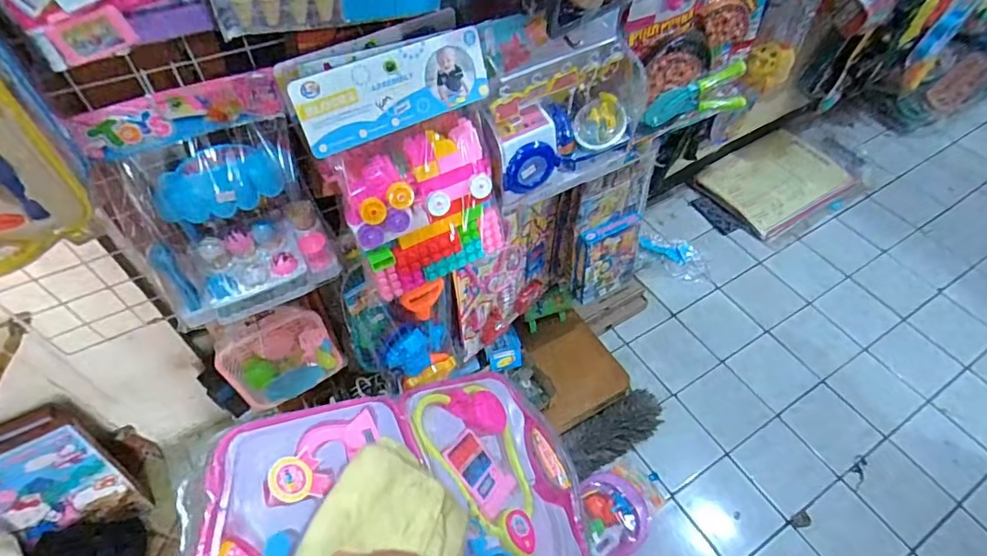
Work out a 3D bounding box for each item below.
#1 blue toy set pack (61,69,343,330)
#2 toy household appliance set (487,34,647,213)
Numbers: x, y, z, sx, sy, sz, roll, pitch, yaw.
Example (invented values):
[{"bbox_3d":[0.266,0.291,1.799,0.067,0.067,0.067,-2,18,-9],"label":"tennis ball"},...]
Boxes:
[{"bbox_3d":[-0.346,-0.090,0.681,0.211,0.293,0.047,-22,35,-19],"label":"blue toy set pack"},{"bbox_3d":[0.099,-0.210,0.725,0.226,0.196,0.064,-21,54,-16],"label":"toy household appliance set"}]

